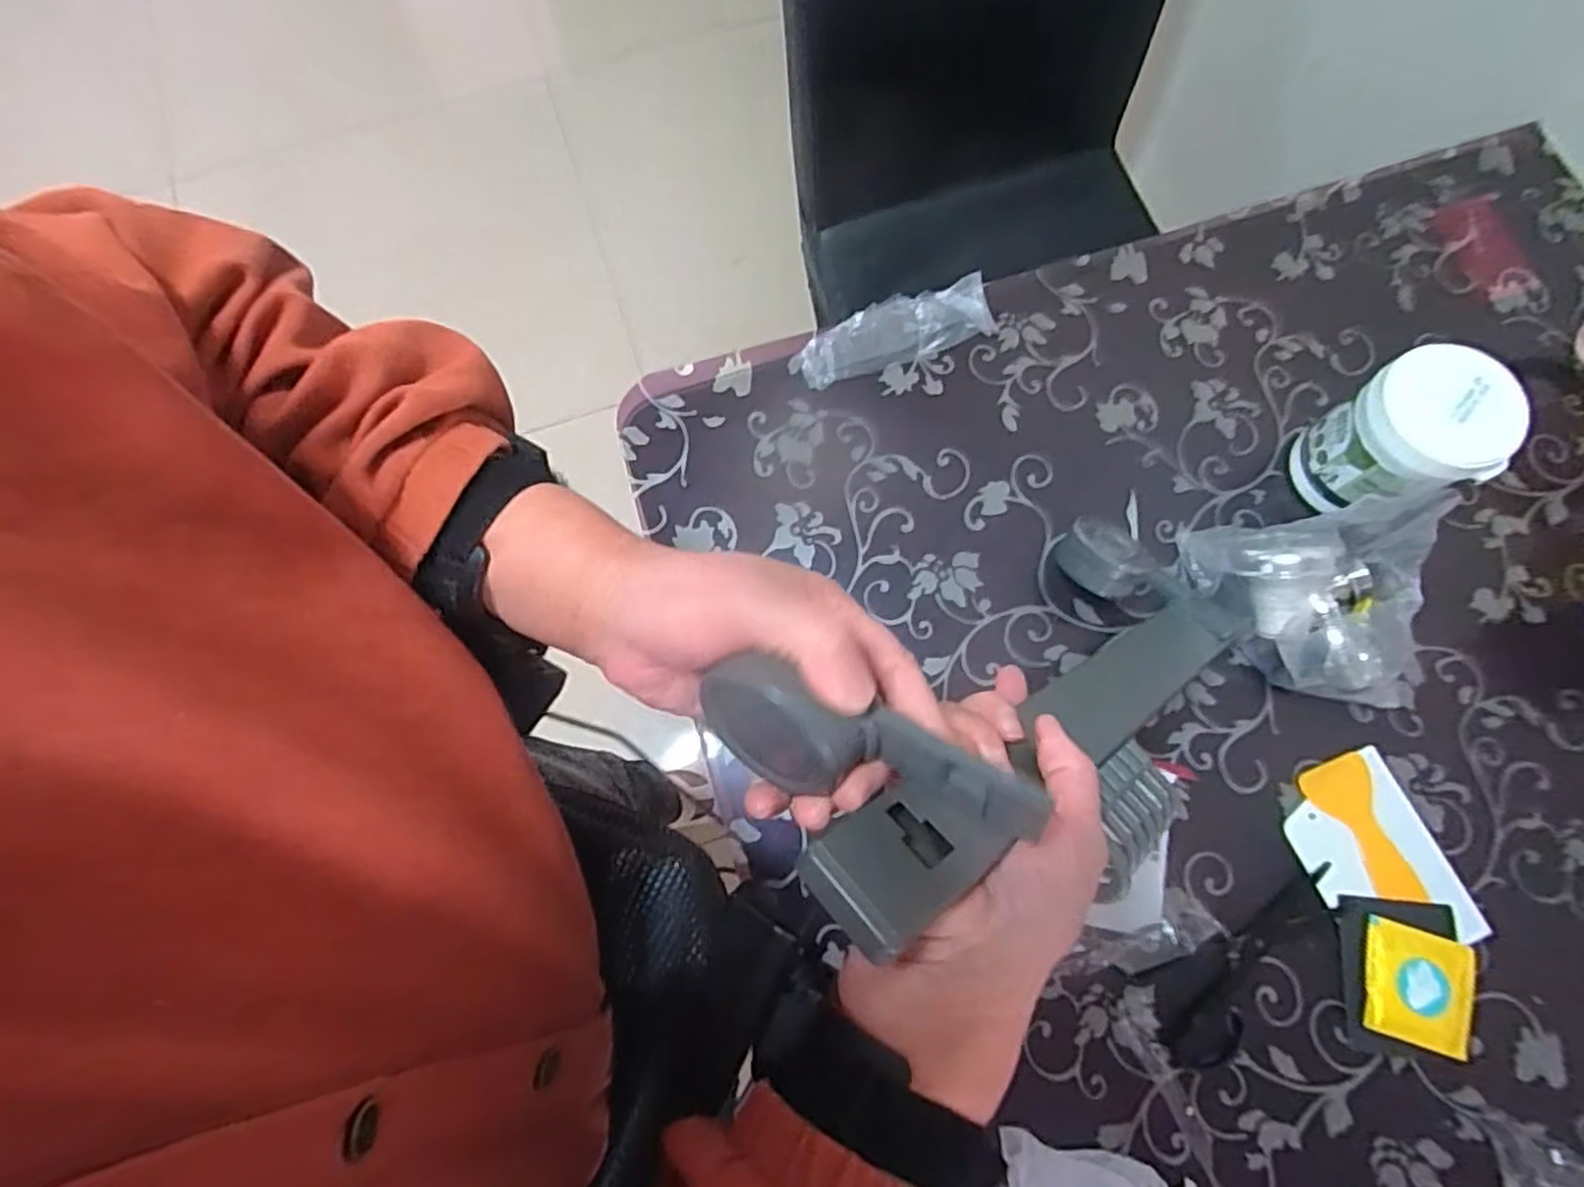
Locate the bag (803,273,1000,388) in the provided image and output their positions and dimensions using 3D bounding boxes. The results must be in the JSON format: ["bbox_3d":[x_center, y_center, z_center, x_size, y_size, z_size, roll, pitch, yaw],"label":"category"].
[{"bbox_3d":[0.080,-0.203,0.591,0.153,0.014,0.052,-17,74,-3],"label":"bag"}]

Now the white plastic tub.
[{"bbox_3d":[0.402,-0.098,0.506,0.081,0.107,0.082,0,74,2],"label":"white plastic tub"}]

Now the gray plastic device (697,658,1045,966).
[{"bbox_3d":[0.023,0.057,0.248,0.067,0.040,0.095,-34,76,-8],"label":"gray plastic device"}]

